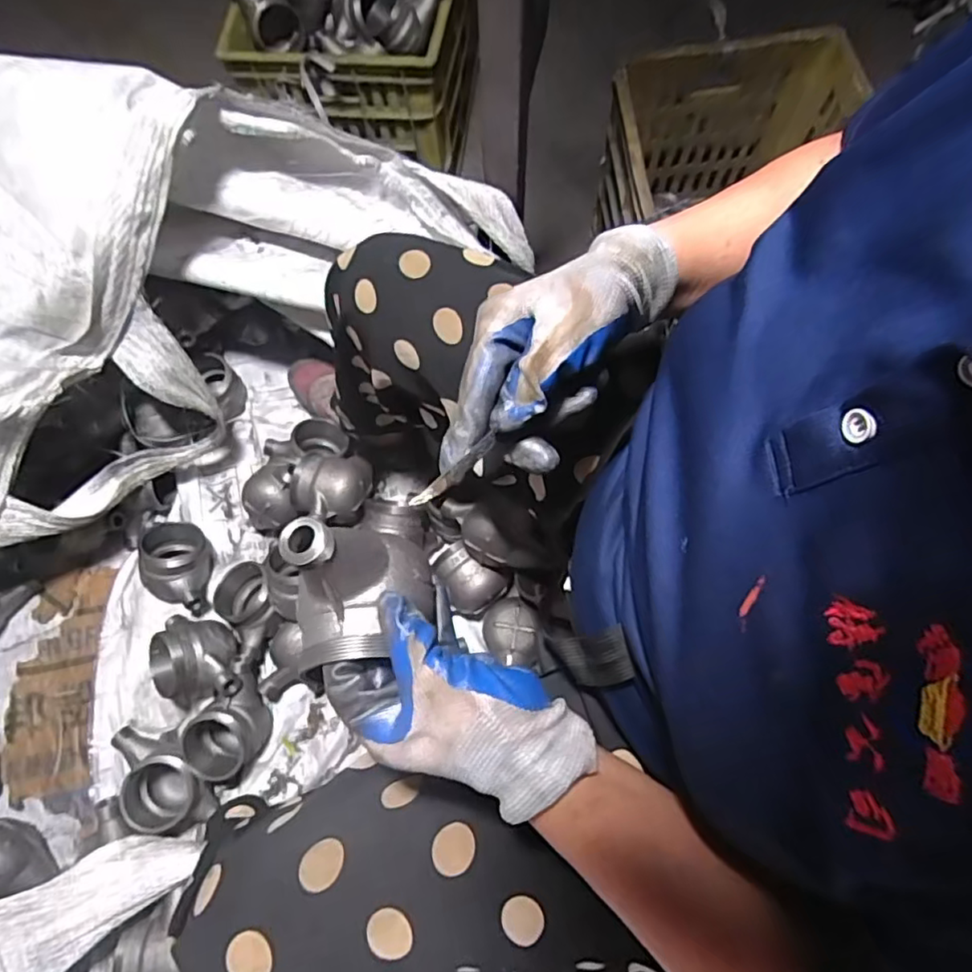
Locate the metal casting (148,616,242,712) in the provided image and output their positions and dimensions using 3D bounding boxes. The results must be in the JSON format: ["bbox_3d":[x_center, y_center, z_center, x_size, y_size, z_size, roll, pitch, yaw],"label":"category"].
[{"bbox_3d":[-0.357,0.209,0.745,0.111,0.086,0.116,-11,71,-2],"label":"metal casting"}]

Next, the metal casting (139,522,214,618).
[{"bbox_3d":[-0.417,0.109,0.797,0.086,0.075,0.122,-8,71,-1],"label":"metal casting"}]

